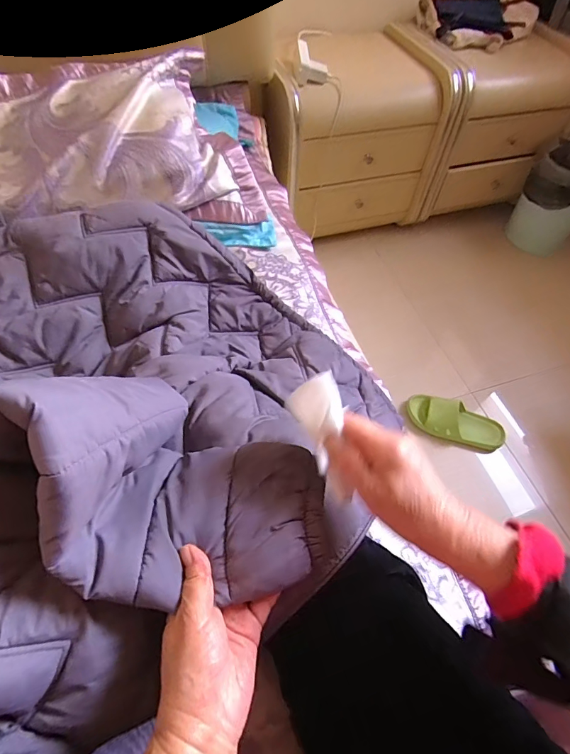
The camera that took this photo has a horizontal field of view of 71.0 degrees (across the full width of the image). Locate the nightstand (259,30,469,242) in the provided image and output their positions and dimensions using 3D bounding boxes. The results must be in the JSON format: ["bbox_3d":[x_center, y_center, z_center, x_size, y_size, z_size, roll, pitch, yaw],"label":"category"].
[{"bbox_3d":[0.167,-0.725,1.212,0.490,0.424,0.392,-19,60,-15],"label":"nightstand"}]

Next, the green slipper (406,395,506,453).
[{"bbox_3d":[0.416,0.111,0.971,0.237,0.065,0.092,18,58,8],"label":"green slipper"}]

